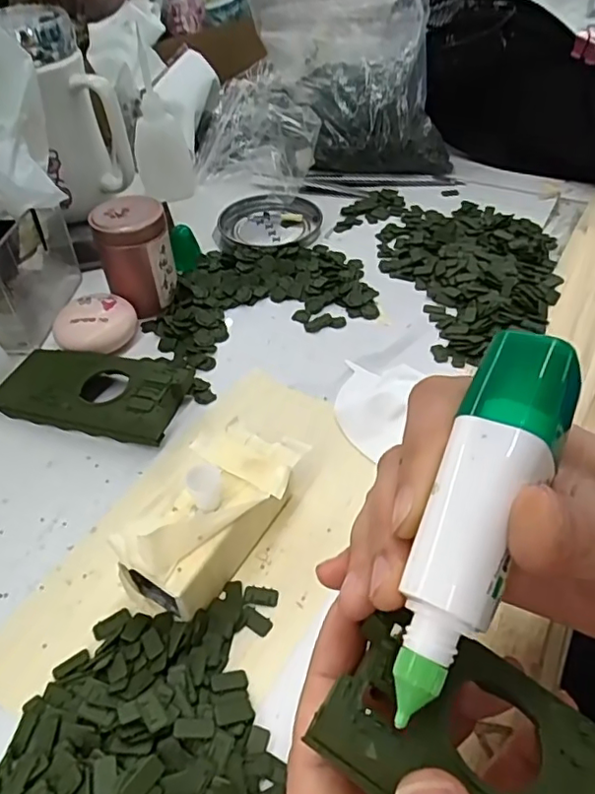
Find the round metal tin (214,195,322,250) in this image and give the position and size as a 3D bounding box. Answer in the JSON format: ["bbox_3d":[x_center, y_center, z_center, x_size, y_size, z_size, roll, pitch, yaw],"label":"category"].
[{"bbox_3d":[-0.023,-0.133,0.457,0.076,0.015,0.071,-2,45,2],"label":"round metal tin"}]

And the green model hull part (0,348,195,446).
[{"bbox_3d":[-0.112,-0.004,0.322,0.104,0.021,0.048,9,47,12],"label":"green model hull part"}]

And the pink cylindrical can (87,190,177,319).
[{"bbox_3d":[-0.102,-0.088,0.370,0.043,0.064,0.036,-17,47,-13],"label":"pink cylindrical can"}]

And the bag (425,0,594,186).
[{"bbox_3d":[0.221,-0.235,0.503,0.267,0.178,0.099,23,51,24],"label":"bag"}]

